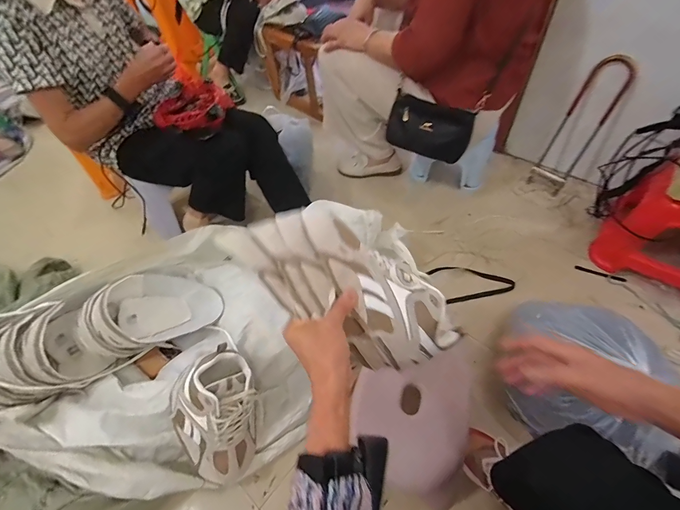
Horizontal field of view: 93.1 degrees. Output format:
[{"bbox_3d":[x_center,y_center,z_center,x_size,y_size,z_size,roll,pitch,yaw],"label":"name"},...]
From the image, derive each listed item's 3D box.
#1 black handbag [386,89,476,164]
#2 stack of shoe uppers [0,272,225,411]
[{"bbox_3d":[0.247,-0.358,0.910,0.230,0.133,0.080,26,59,22],"label":"black handbag"},{"bbox_3d":[-0.549,0.163,0.652,0.568,0.160,0.207,-18,52,-27],"label":"stack of shoe uppers"}]

